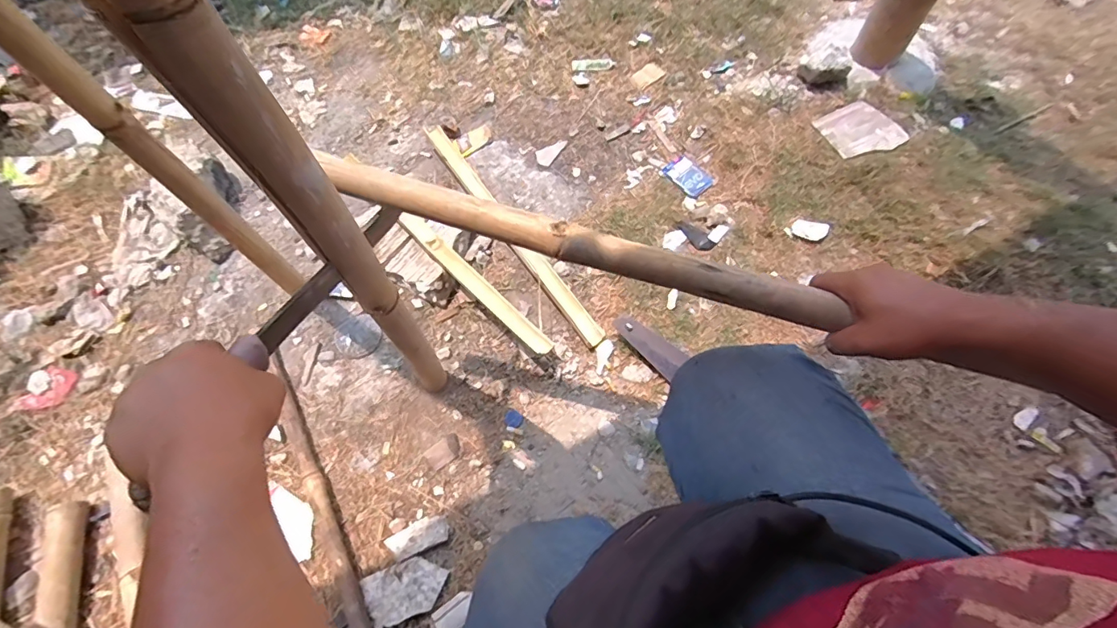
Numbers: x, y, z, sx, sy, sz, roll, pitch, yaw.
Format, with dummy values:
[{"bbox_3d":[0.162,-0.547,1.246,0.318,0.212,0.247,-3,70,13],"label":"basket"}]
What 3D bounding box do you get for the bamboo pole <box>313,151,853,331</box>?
[{"bbox_3d":[0.010,-0.077,0.490,0.539,0.038,0.034,17,69,6],"label":"bamboo pole"}]

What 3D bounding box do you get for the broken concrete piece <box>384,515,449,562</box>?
[{"bbox_3d":[-0.236,0.373,0.793,0.100,0.025,0.046,-23,66,-7],"label":"broken concrete piece"}]

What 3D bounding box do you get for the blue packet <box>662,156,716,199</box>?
[{"bbox_3d":[0.310,-0.331,1.128,0.067,0.015,0.112,-36,69,-12],"label":"blue packet"}]

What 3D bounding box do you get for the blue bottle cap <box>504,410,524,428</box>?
[{"bbox_3d":[-0.084,0.197,0.890,0.032,0.006,0.037,-37,69,-13],"label":"blue bottle cap"}]

